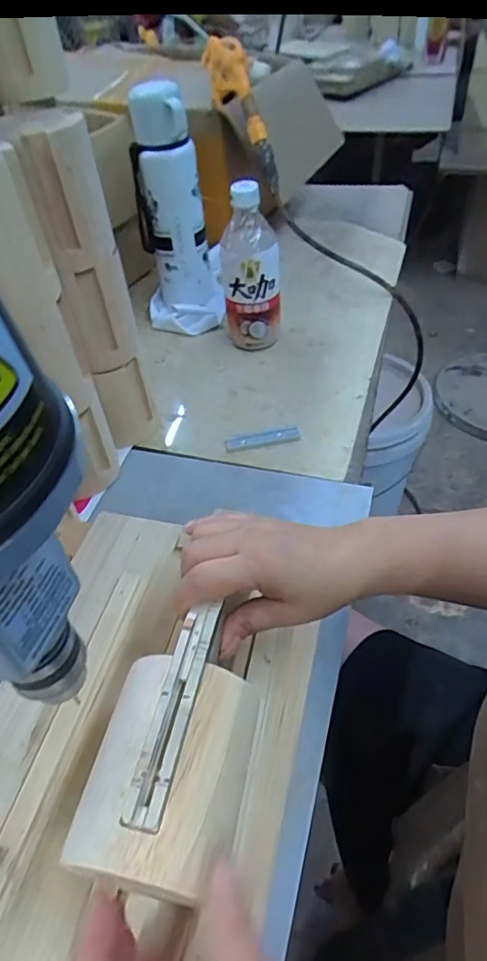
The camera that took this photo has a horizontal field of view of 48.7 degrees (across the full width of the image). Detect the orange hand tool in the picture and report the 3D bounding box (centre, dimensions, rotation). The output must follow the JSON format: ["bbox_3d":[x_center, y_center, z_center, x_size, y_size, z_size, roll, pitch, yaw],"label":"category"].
[{"bbox_3d":[0.004,-0.476,0.700,0.028,0.184,0.087,-36,18,-25],"label":"orange hand tool"}]

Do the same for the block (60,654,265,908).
[{"bbox_3d":[-0.035,0.144,0.269,0.073,0.032,0.100,6,48,12],"label":"block"}]

